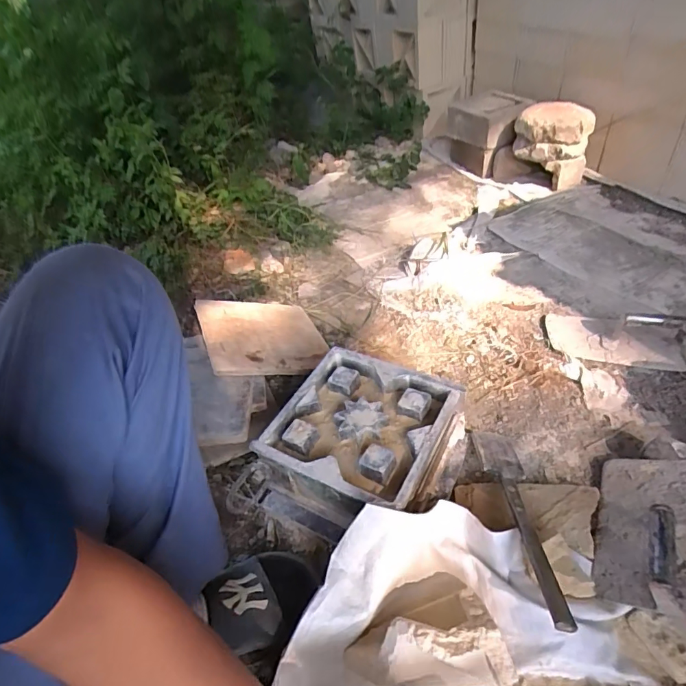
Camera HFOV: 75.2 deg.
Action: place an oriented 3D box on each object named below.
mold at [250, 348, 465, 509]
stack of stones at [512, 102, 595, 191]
[{"bbox_3d":[0.027,0.120,0.655,0.231,0.047,0.227,16,45,28],"label":"mold"},{"bbox_3d":[0.642,-0.607,1.381,0.214,0.216,0.164,11,44,20],"label":"stack of stones"}]

